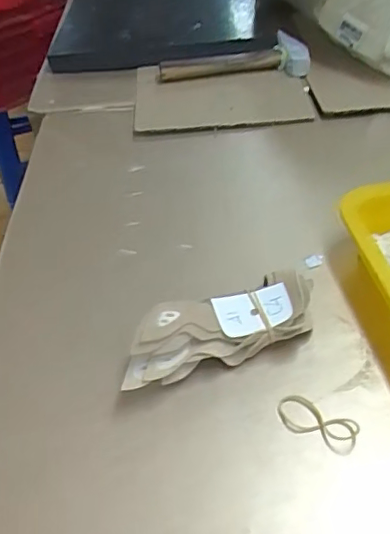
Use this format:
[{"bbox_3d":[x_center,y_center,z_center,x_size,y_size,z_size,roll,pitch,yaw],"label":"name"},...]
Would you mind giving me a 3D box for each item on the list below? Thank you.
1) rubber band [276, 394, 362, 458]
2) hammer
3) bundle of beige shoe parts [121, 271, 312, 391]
[{"bbox_3d":[0.076,0.096,0.355,0.052,0.006,0.026,19,48,26],"label":"rubber band"},{"bbox_3d":[0.049,-0.269,0.735,0.187,0.026,0.080,-5,42,1],"label":"hammer"},{"bbox_3d":[0.017,0.043,0.394,0.139,0.044,0.042,-17,43,-12],"label":"bundle of beige shoe parts"}]

